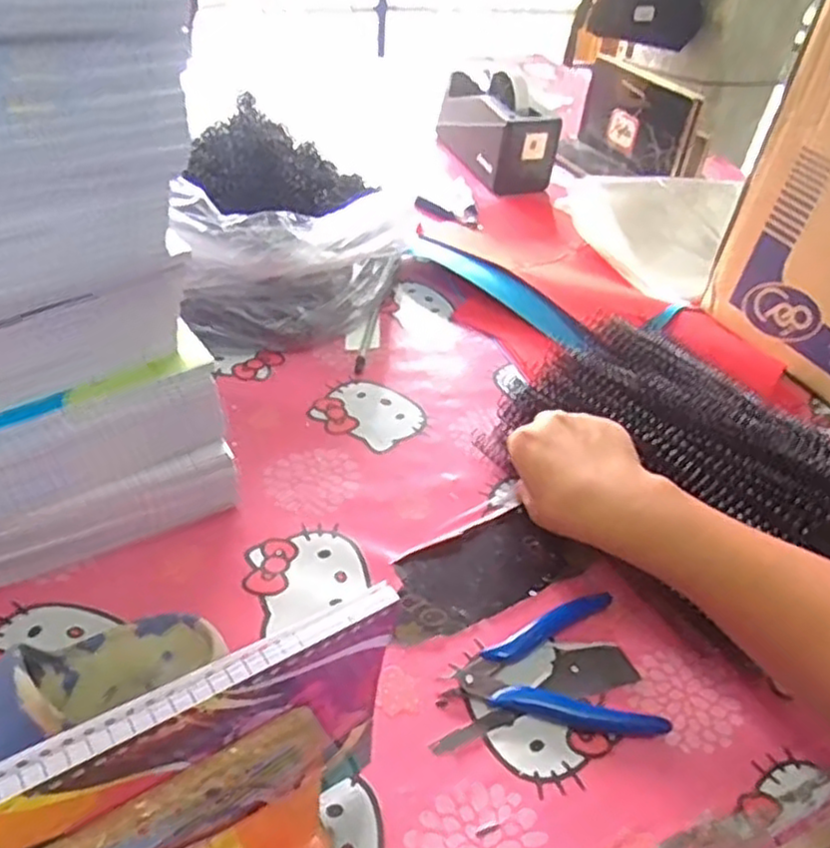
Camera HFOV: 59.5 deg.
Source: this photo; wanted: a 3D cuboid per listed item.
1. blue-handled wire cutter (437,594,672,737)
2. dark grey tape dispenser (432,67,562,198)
[{"bbox_3d":[0.073,0.137,0.415,0.112,0.012,0.088,0,43,-8],"label":"blue-handled wire cutter"},{"bbox_3d":[0.103,-0.386,0.932,0.080,0.096,0.190,-12,47,-20],"label":"dark grey tape dispenser"}]

